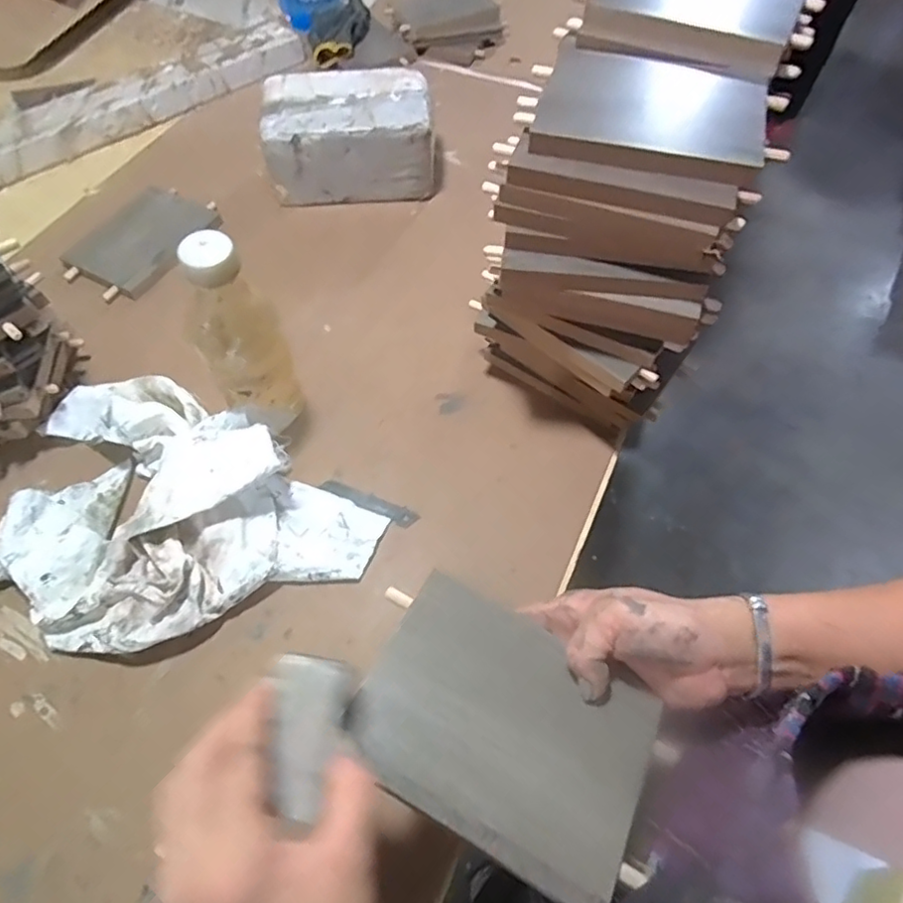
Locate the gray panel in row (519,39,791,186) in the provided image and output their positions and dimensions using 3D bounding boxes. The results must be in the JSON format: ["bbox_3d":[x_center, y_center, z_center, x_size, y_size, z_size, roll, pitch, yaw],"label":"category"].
[{"bbox_3d":[0.144,-0.250,0.421,0.172,0.016,0.129,13,61,7],"label":"gray panel in row"}]

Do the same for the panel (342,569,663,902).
[{"bbox_3d":[0.029,0.145,0.314,0.153,0.007,0.113,28,54,11],"label":"panel"}]

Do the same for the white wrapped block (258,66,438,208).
[{"bbox_3d":[-0.123,-0.391,0.744,0.206,0.112,0.118,-1,61,0],"label":"white wrapped block"}]

